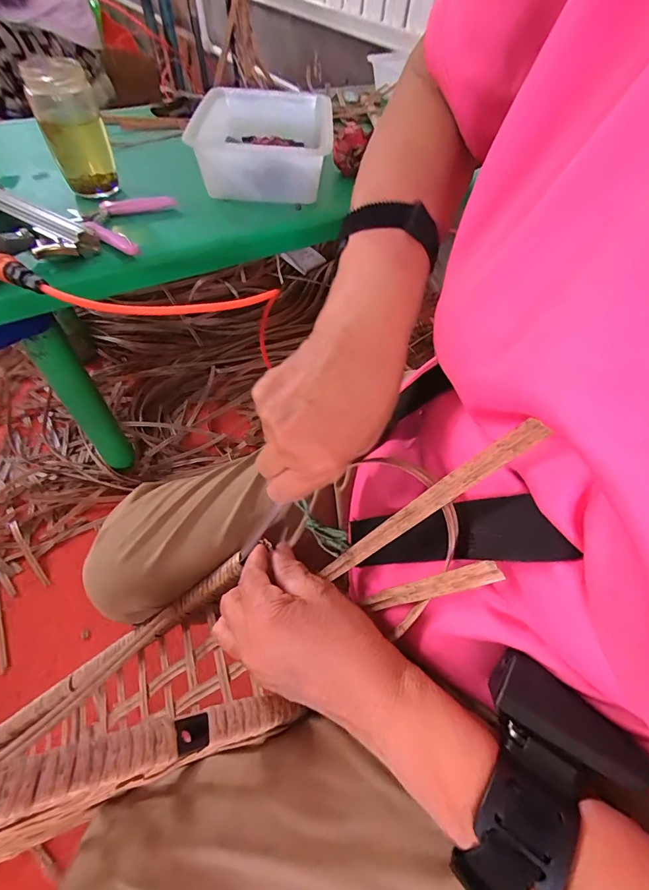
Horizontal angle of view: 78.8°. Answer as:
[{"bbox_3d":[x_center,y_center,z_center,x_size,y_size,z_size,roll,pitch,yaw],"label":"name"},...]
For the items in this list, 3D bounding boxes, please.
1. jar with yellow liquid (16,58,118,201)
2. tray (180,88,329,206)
[{"bbox_3d":[-0.342,-0.432,0.542,0.078,0.136,0.072,-19,58,-15],"label":"jar with yellow liquid"},{"bbox_3d":[-0.100,-0.521,0.666,0.222,0.078,0.334,-4,54,-7],"label":"tray"}]

